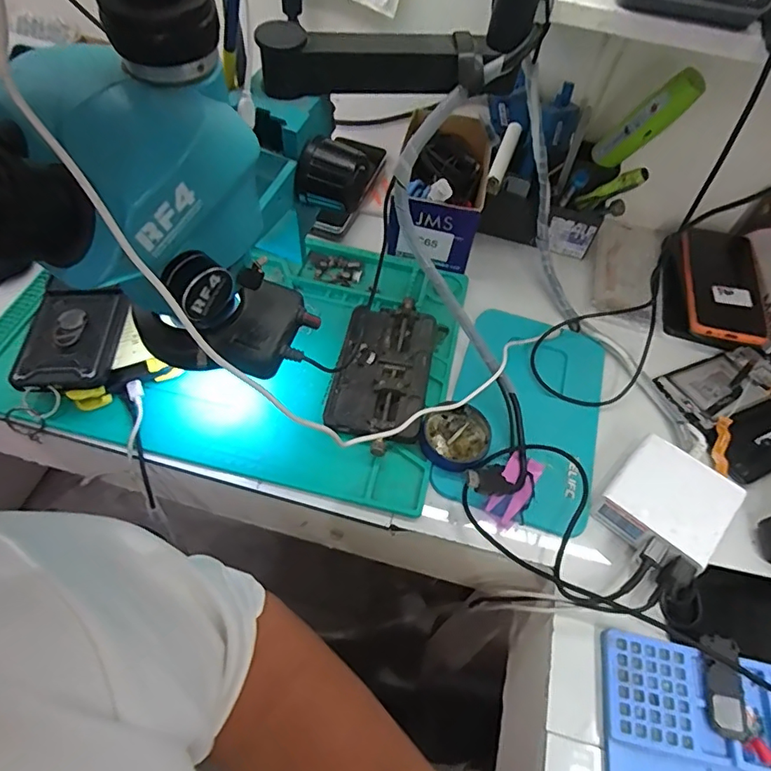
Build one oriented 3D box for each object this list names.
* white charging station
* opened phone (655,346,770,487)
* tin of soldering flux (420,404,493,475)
[{"bbox_3d":[0.234,0.098,0.427,0.087,0.036,0.093,40,62,20],"label":"white charging station"},{"bbox_3d":[0.361,0.019,0.508,0.152,0.010,0.121,-18,59,-16],"label":"opened phone"},{"bbox_3d":[0.063,0.048,0.457,0.063,0.019,0.056,3,56,-3],"label":"tin of soldering flux"}]

